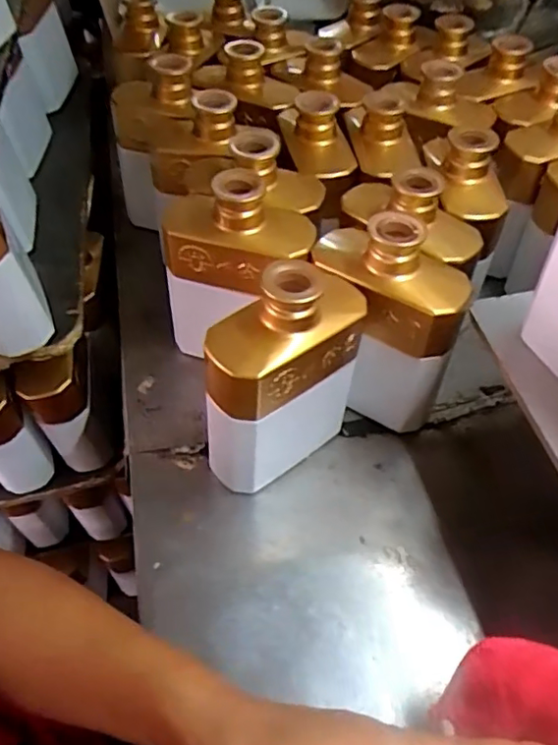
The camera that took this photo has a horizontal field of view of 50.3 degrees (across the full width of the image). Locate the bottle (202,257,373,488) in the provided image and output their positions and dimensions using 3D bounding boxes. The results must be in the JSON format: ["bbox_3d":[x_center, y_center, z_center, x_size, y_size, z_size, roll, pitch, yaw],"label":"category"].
[{"bbox_3d":[0.005,0.005,0.409,0.120,0.164,0.056,-30,56,-23],"label":"bottle"}]

